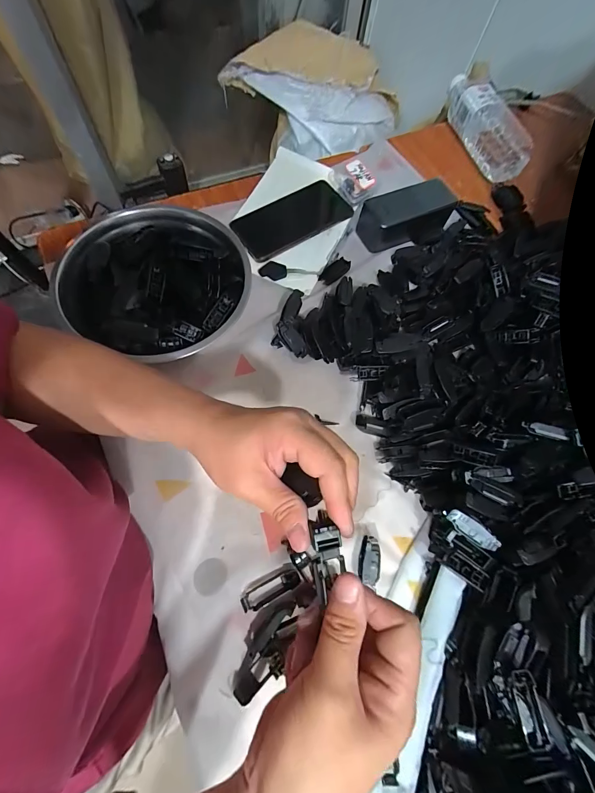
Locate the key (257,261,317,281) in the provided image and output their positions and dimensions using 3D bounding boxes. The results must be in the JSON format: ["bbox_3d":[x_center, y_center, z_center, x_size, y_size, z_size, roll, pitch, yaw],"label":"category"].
[{"bbox_3d":[-0.012,-0.164,0.433,0.075,0.006,0.025,10,69,-1],"label":"key"}]

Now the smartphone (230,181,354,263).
[{"bbox_3d":[-0.002,-0.252,0.463,0.169,0.015,0.075,-33,75,-15],"label":"smartphone"}]

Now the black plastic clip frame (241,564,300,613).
[{"bbox_3d":[-0.026,0.181,0.310,0.058,0.004,0.023,-24,73,-13],"label":"black plastic clip frame"}]

